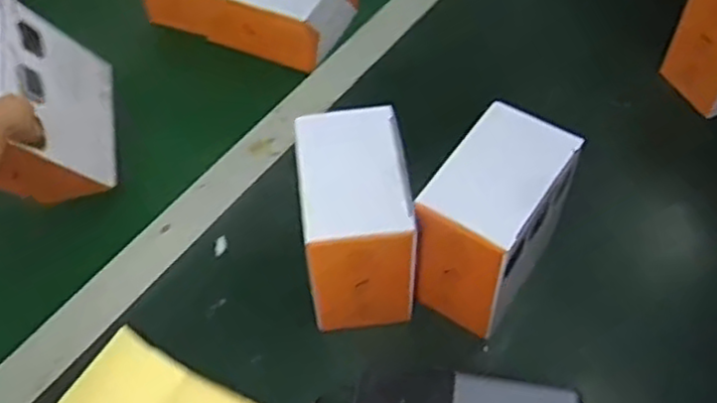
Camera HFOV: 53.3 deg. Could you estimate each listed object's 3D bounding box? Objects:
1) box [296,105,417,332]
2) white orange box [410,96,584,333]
[{"bbox_3d":[-0.002,0.012,0.474,0.069,0.114,0.102,-6,55,-1],"label":"box"},{"bbox_3d":[0.089,0.014,0.471,0.063,0.107,0.102,28,61,20],"label":"white orange box"}]

